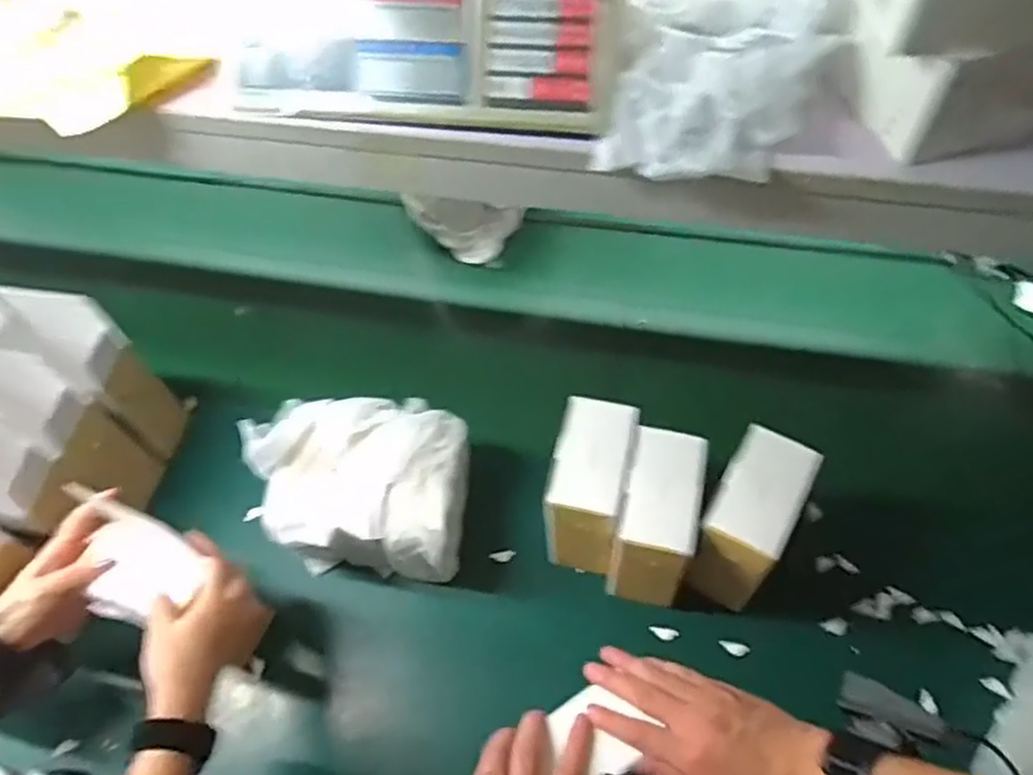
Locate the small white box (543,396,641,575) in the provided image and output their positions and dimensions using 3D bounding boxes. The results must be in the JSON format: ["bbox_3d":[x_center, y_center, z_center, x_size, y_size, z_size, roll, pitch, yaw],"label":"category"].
[{"bbox_3d":[0.076,0.117,0.737,0.073,0.166,0.143,12,59,11],"label":"small white box"}]

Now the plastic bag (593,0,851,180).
[{"bbox_3d":[0.138,-0.227,0.463,0.135,0.075,0.183,11,58,11],"label":"plastic bag"}]

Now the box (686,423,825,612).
[{"bbox_3d":[0.228,0.140,0.708,0.070,0.168,0.124,26,62,19],"label":"box"}]

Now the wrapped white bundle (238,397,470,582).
[{"bbox_3d":[-0.168,0.113,0.775,0.218,0.134,0.166,2,57,5],"label":"wrapped white bundle"}]

